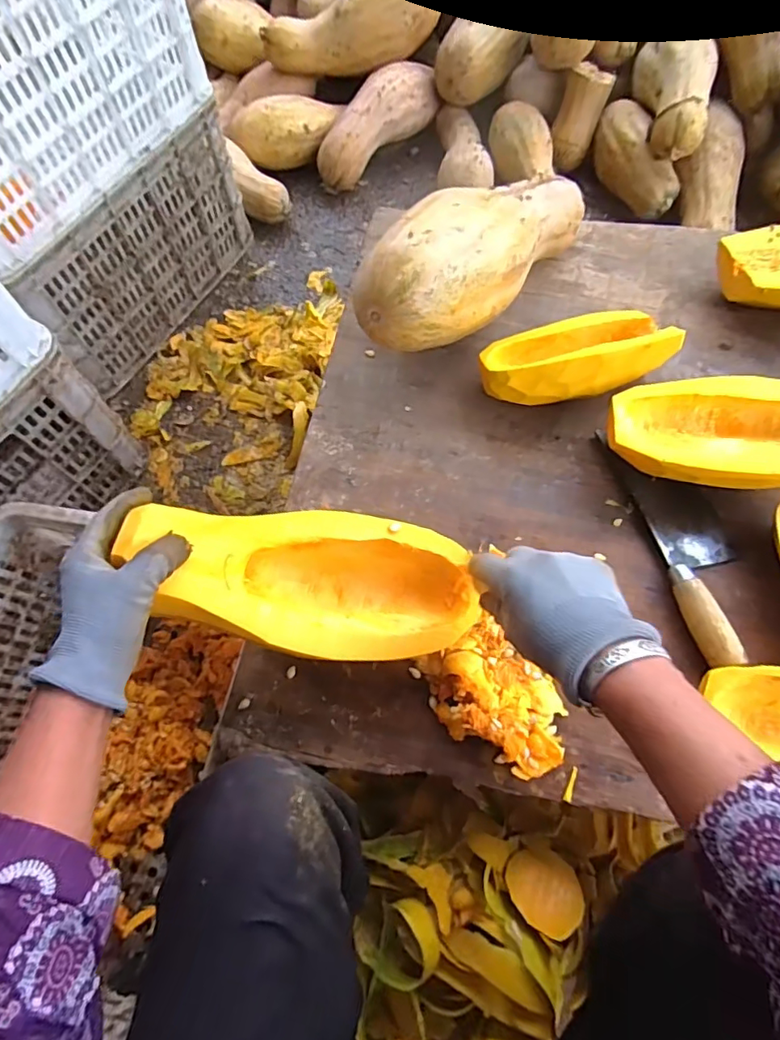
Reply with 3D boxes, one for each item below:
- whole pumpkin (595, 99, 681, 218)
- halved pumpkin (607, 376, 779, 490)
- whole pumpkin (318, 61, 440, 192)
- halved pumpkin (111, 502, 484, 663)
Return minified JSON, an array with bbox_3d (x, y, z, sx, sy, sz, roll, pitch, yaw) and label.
[{"bbox_3d":[0.505,-0.765,1.098,0.090,0.086,0.283,-12,68,-2],"label":"whole pumpkin"},{"bbox_3d":[0.328,-0.082,0.531,0.217,0.073,0.135,-1,68,2],"label":"halved pumpkin"},{"bbox_3d":[-0.034,-0.894,1.175,0.115,0.115,0.326,40,75,17],"label":"whole pumpkin"},{"bbox_3d":[-0.070,0.055,0.442,0.275,0.074,0.114,11,66,-20],"label":"halved pumpkin"}]

